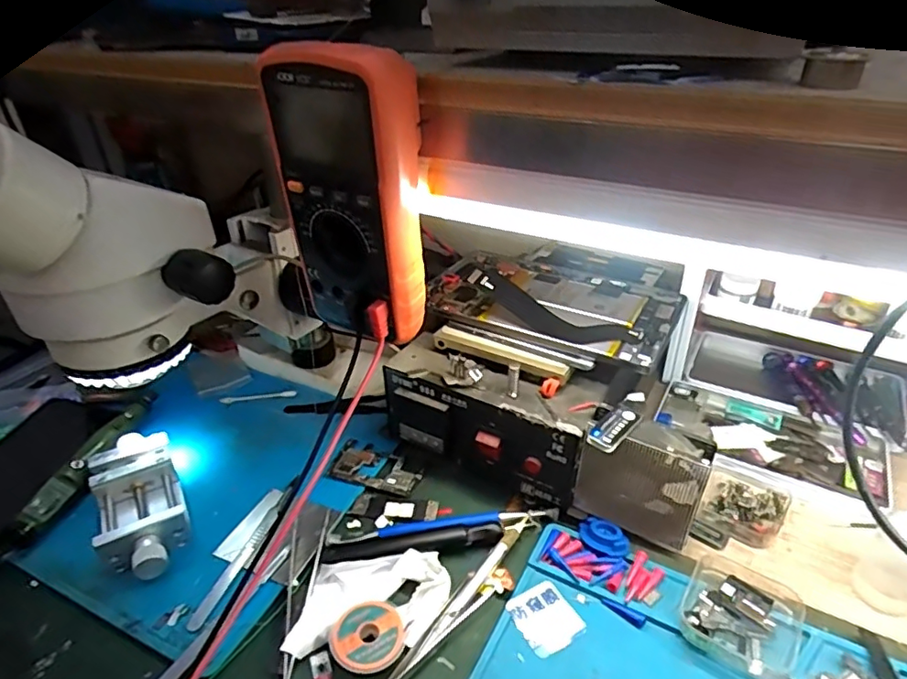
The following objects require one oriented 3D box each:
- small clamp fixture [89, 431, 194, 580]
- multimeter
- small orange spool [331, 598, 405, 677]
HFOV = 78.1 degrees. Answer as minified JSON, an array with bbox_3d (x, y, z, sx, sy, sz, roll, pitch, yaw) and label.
[{"bbox_3d":[-0.234,0.123,0.419,0.056,0.035,0.131,-20,36,-26],"label":"small clamp fixture"},{"bbox_3d":[-0.063,-0.085,0.349,0.094,0.173,0.050,17,37,28],"label":"multimeter"},{"bbox_3d":[-0.052,0.179,0.338,0.042,0.009,0.042,-2,32,1],"label":"small orange spool"}]

